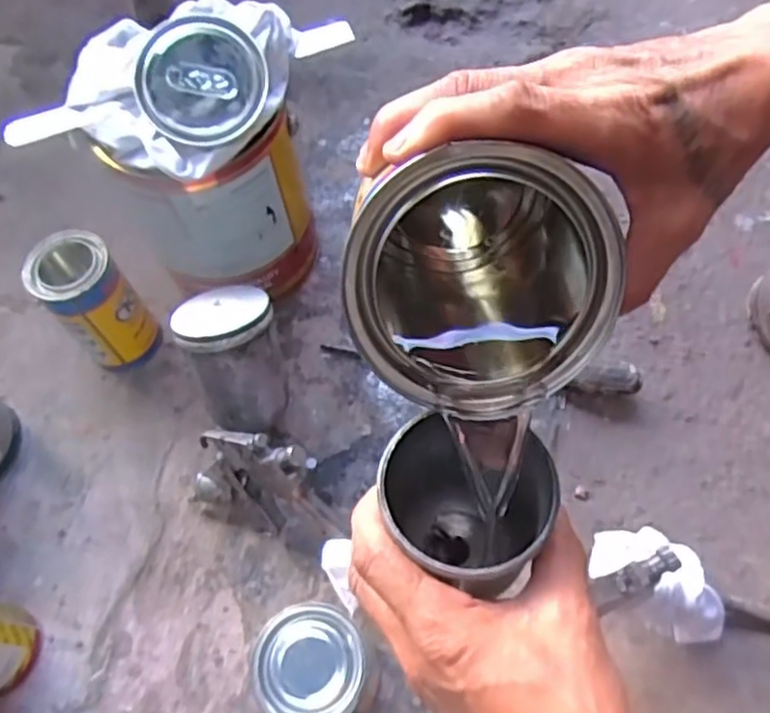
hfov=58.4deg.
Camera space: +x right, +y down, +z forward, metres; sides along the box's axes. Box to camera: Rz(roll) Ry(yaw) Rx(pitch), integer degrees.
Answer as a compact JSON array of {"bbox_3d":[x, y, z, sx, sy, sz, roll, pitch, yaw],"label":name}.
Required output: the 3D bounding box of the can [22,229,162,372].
[{"bbox_3d":[-0.269,-0.043,0.651,0.073,0.143,0.072,-34,68,-15],"label":"can"}]

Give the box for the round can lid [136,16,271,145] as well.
[{"bbox_3d":[-0.139,-0.207,0.519,0.094,0.010,0.092,0,90,-8],"label":"round can lid"}]

